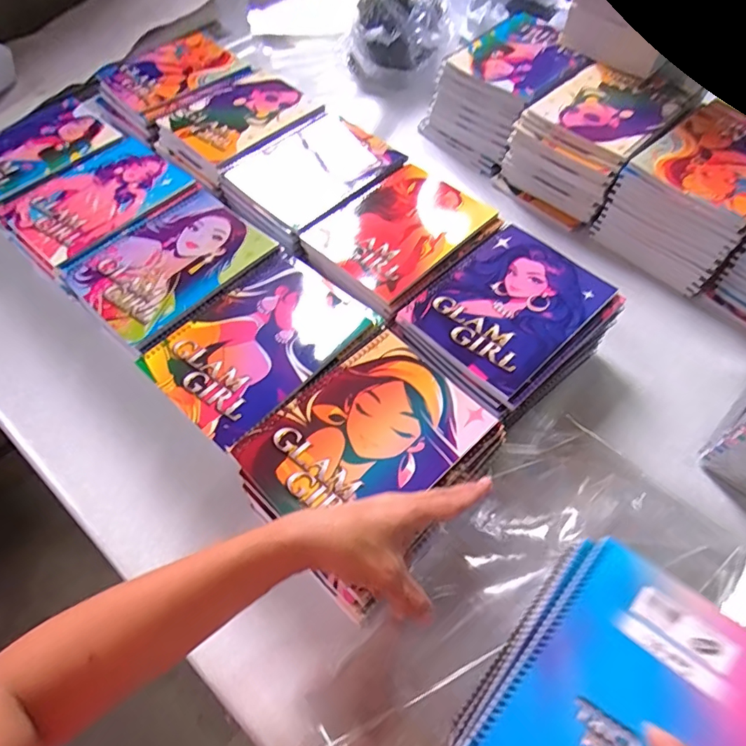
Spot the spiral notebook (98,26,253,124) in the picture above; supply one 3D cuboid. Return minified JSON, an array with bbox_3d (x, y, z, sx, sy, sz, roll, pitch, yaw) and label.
[{"bbox_3d":[-0.316,-0.487,0.785,0.207,0.014,0.180,-39,69,-21],"label":"spiral notebook"}]

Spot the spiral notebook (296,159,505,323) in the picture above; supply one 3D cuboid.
[{"bbox_3d":[0.037,-0.175,0.592,0.160,0.011,0.208,39,66,22],"label":"spiral notebook"}]

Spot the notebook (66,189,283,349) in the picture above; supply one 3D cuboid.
[{"bbox_3d":[-0.235,-0.133,0.567,0.153,0.010,0.199,38,66,21],"label":"notebook"}]

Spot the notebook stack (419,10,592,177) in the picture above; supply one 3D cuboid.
[{"bbox_3d":[0.211,-0.442,0.766,0.206,0.120,0.178,-38,65,-21],"label":"notebook stack"}]

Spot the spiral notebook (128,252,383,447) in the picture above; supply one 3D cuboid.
[{"bbox_3d":[-0.116,-0.032,0.513,0.153,0.019,0.210,39,66,22],"label":"spiral notebook"}]

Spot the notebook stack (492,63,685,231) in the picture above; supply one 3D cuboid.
[{"bbox_3d":[0.310,-0.330,0.702,0.192,0.121,0.162,-40,66,-22],"label":"notebook stack"}]

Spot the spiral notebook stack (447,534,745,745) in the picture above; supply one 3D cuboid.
[{"bbox_3d":[0.177,0.242,0.350,0.166,0.047,0.197,32,69,33],"label":"spiral notebook stack"}]

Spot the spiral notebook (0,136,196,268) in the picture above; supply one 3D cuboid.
[{"bbox_3d":[-0.354,-0.230,0.626,0.154,0.010,0.202,39,66,22],"label":"spiral notebook"}]

